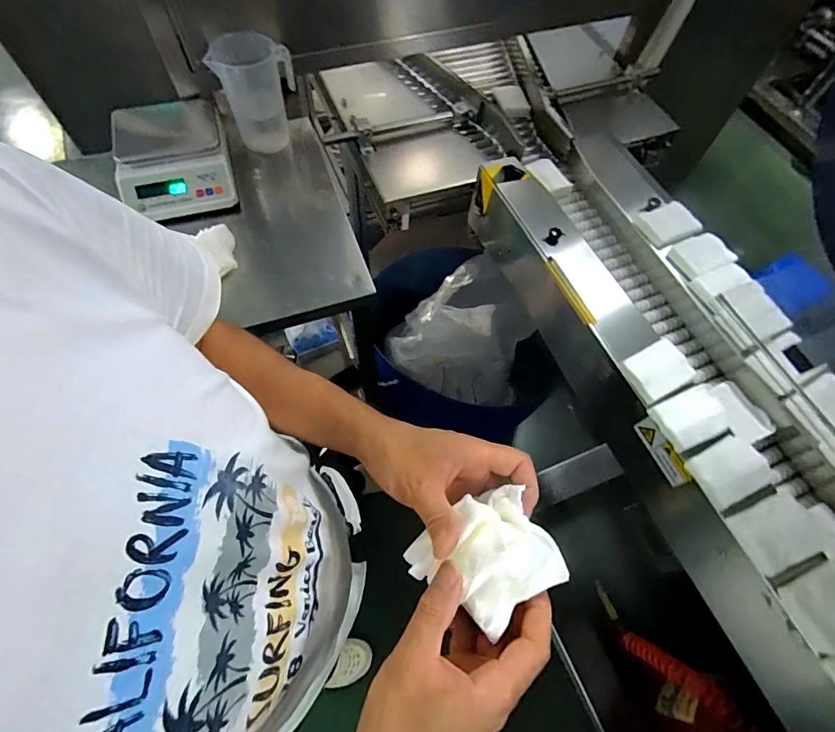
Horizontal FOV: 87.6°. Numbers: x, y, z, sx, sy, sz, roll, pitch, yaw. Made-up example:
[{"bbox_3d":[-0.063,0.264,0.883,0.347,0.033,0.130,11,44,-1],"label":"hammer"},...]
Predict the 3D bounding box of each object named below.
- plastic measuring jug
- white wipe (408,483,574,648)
[{"bbox_3d":[-0.314,-0.541,0.861,0.134,0.171,0.117,1,63,-2],"label":"plastic measuring jug"},{"bbox_3d":[0.053,0.142,0.319,0.091,0.036,0.077,-30,68,-16],"label":"white wipe"}]

